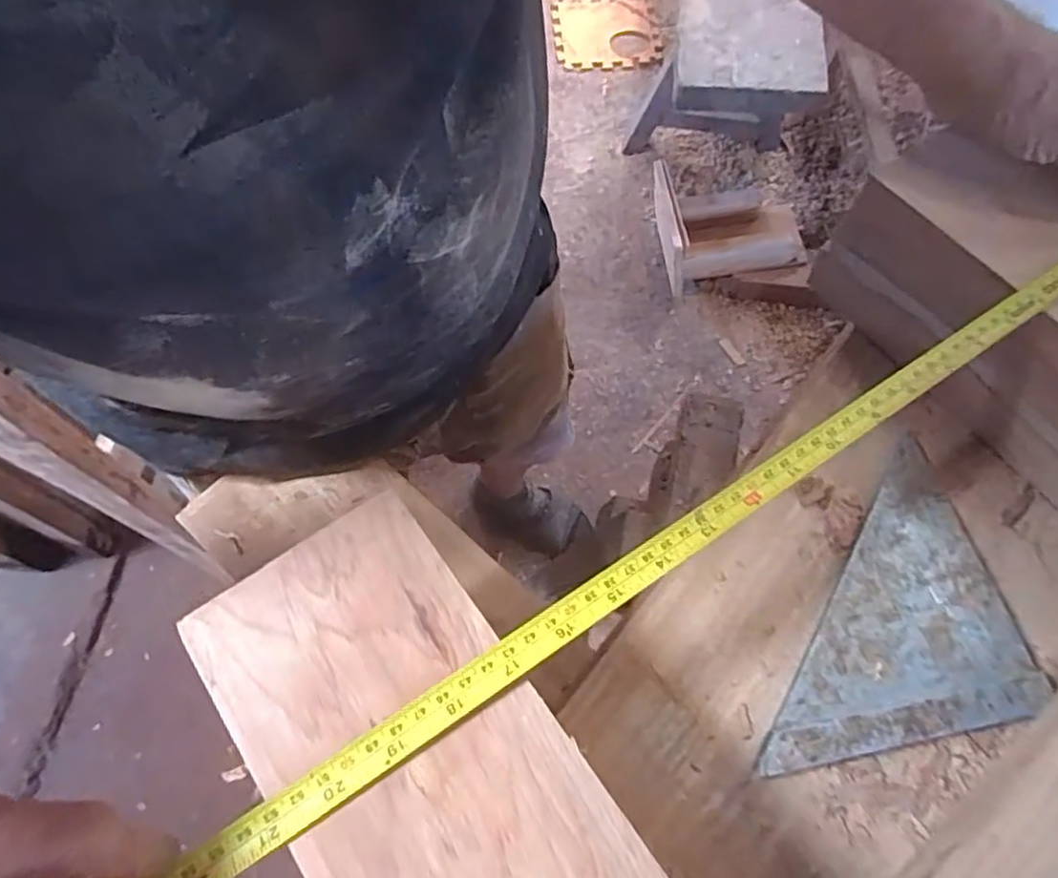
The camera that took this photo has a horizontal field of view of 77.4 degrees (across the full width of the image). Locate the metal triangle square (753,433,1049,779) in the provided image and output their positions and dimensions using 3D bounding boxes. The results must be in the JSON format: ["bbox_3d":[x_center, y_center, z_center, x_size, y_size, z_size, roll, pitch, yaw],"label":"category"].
[{"bbox_3d":[0.220,0.109,0.362,0.104,0.011,0.213,32,66,12],"label":"metal triangle square"}]

